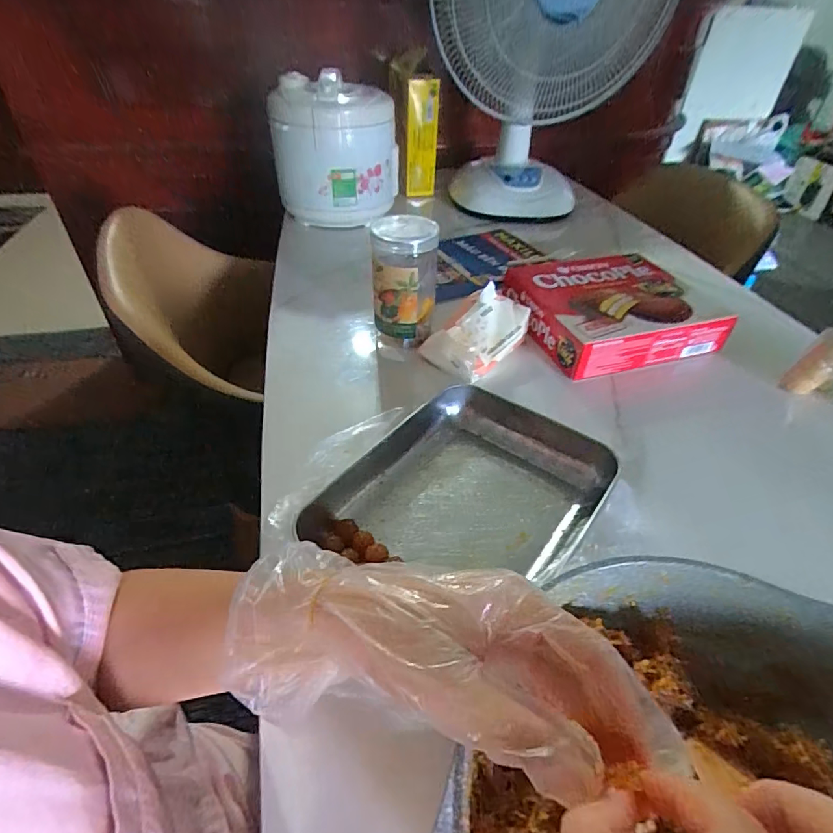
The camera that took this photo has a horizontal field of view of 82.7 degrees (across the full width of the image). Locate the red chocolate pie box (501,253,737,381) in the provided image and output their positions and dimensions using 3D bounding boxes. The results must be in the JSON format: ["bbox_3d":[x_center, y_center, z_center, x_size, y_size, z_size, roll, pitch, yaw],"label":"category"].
[{"bbox_3d":[0.274,-0.160,0.695,0.247,0.065,0.229,-11,44,-14],"label":"red chocolate pie box"}]

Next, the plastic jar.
[{"bbox_3d":[-0.016,-0.170,0.631,0.082,0.163,0.082,5,43,3],"label":"plastic jar"}]

